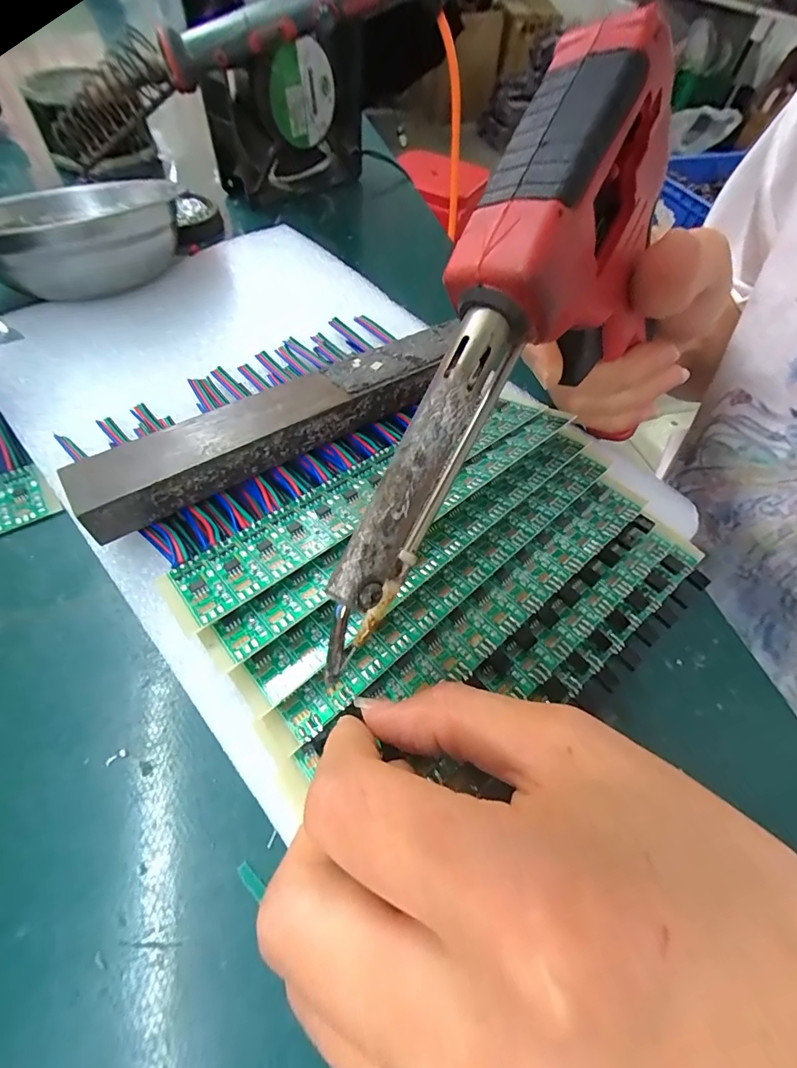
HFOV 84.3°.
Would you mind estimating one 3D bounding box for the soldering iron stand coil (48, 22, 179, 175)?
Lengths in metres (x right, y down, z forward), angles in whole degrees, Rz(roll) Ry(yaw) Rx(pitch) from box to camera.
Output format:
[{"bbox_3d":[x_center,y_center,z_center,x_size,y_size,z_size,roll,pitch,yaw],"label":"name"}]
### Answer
[{"bbox_3d":[-0.185,-0.275,0.283,0.136,0.027,0.034,2,54,36],"label":"soldering iron stand coil"}]

